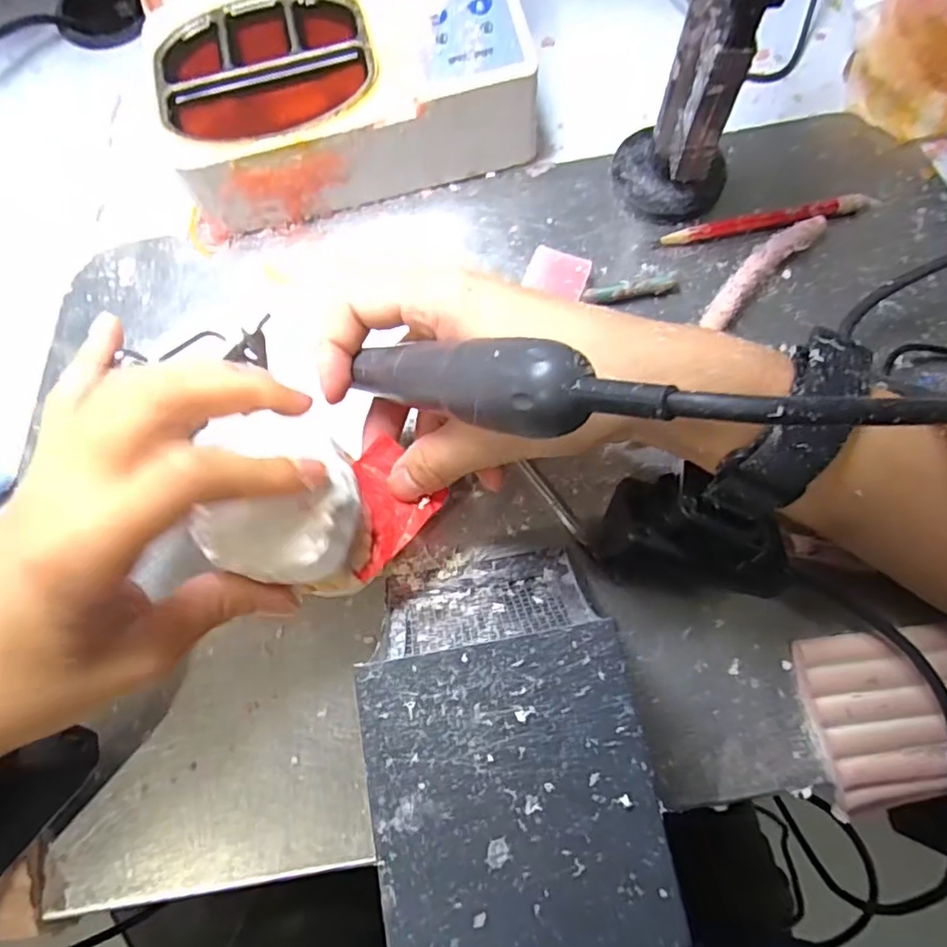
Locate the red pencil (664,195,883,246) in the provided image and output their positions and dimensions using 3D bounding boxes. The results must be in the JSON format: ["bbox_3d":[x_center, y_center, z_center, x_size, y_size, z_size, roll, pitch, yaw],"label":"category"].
[{"bbox_3d":[0.157,-0.133,0.319,0.114,0.009,0.011,-9,74,-1],"label":"red pencil"}]

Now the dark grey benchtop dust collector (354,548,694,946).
[{"bbox_3d":[0.011,0.095,0.218,0.083,0.088,0.124,-11,74,-1],"label":"dark grey benchtop dust collector"}]

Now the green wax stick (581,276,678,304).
[{"bbox_3d":[0.079,-0.093,0.308,0.049,0.007,0.008,-11,74,-1],"label":"green wax stick"}]

